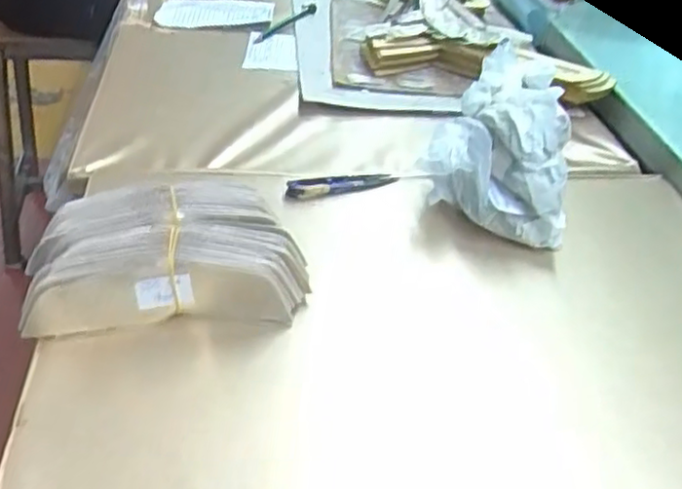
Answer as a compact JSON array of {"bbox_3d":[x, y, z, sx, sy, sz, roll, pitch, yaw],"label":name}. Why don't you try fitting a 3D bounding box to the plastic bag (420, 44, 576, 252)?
[{"bbox_3d":[0.138,-0.094,0.617,0.115,0.099,0.185,11,38,7],"label":"plastic bag"}]

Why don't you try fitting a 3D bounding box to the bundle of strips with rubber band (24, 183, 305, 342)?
[{"bbox_3d":[-0.119,0.006,0.491,0.184,0.057,0.102,-4,39,-12],"label":"bundle of strips with rubber band"}]

